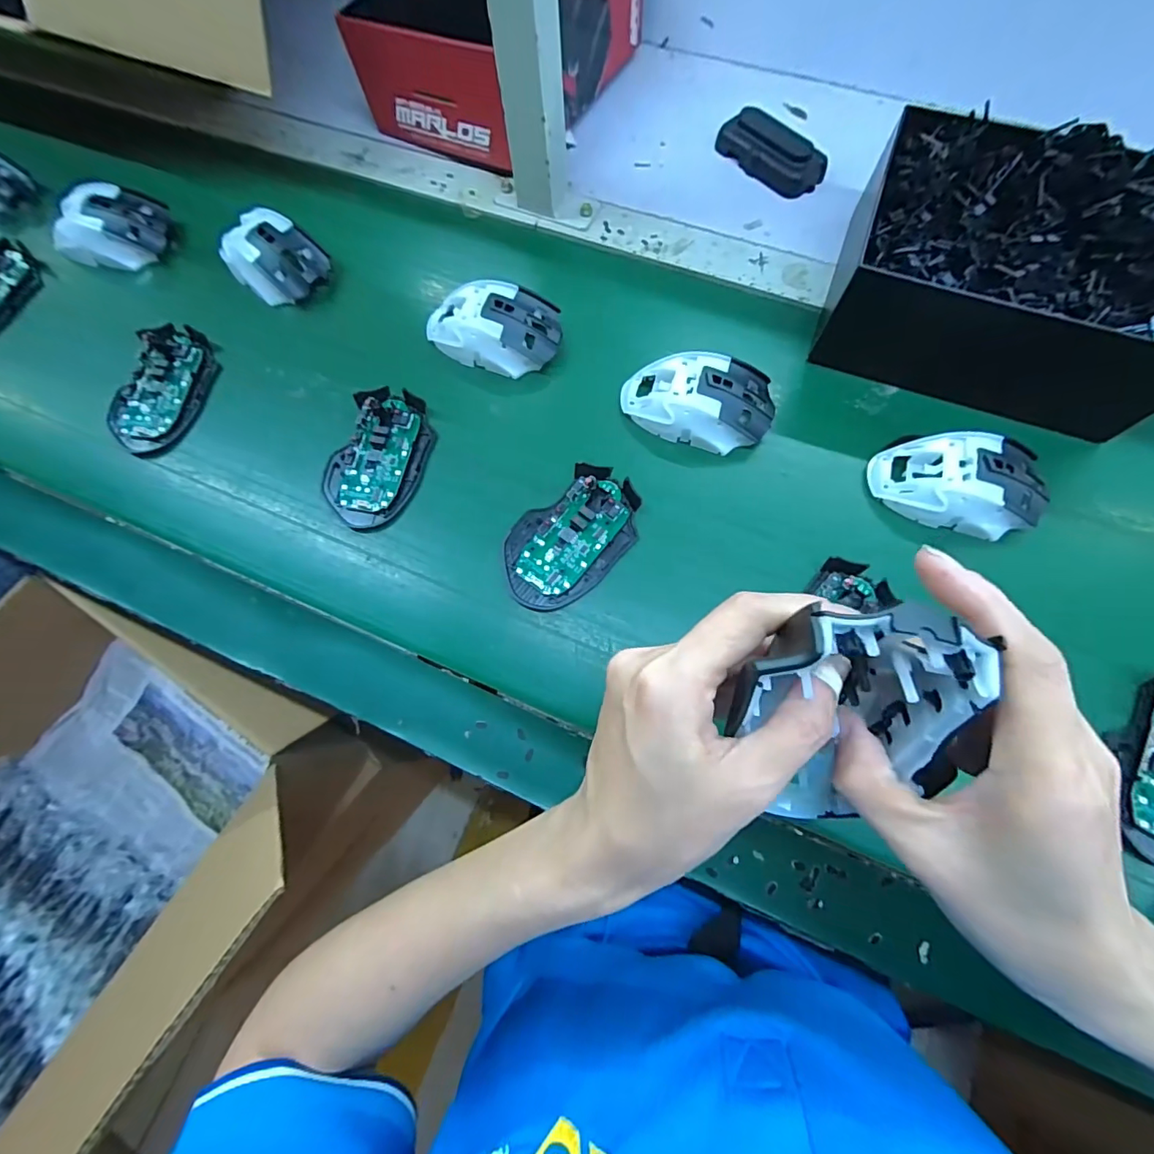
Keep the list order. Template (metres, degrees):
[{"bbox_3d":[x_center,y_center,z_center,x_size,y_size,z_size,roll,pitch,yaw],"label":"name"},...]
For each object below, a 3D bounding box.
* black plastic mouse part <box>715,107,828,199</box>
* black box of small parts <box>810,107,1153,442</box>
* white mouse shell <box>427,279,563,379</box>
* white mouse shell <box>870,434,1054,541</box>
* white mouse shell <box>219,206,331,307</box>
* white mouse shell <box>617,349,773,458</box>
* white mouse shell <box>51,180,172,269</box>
[{"bbox_3d":[0.184,-0.407,0.482,0.044,0.027,0.106,-42,75,-12],"label":"black plastic mouse part"},{"bbox_3d":[0.323,-0.228,0.373,0.218,0.097,0.172,20,78,9],"label":"black box of small parts"},{"bbox_3d":[-0.070,-0.211,0.417,0.109,0.032,0.065,18,78,8],"label":"white mouse shell"},{"bbox_3d":[0.277,-0.068,0.364,0.118,0.042,0.069,11,77,7],"label":"white mouse shell"},{"bbox_3d":[-0.269,-0.286,0.447,0.096,0.036,0.071,34,81,11],"label":"white mouse shell"},{"bbox_3d":[0.094,-0.140,0.389,0.113,0.032,0.066,17,78,8],"label":"white mouse shell"},{"bbox_3d":[-0.430,-0.324,0.462,0.102,0.035,0.074,13,77,7],"label":"white mouse shell"}]

